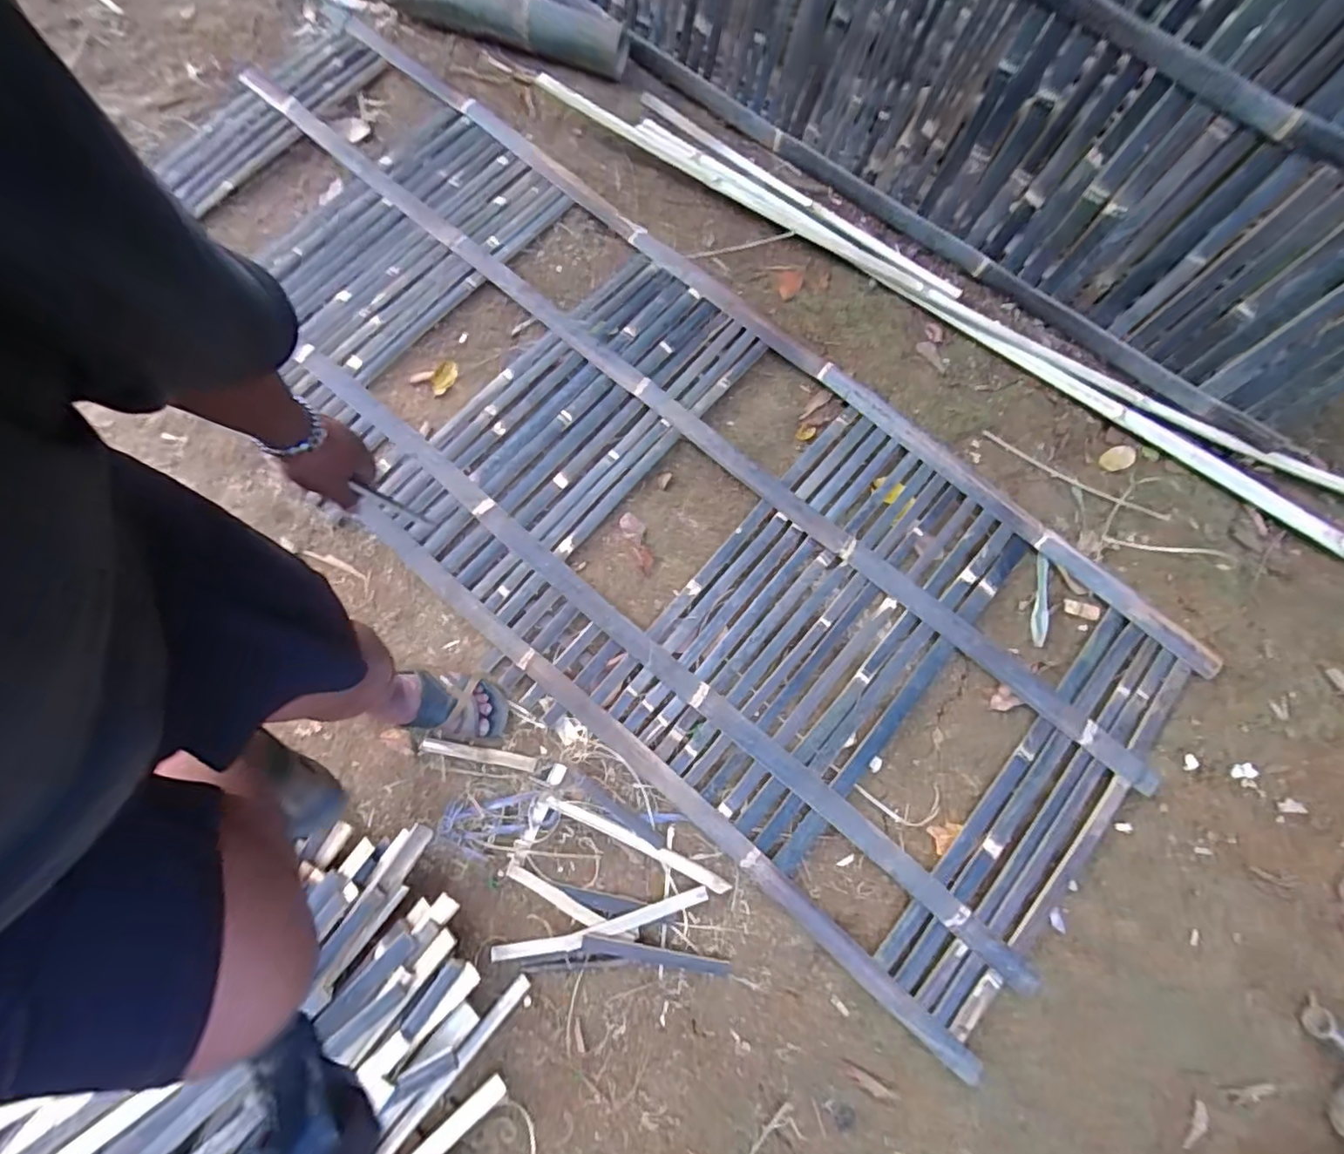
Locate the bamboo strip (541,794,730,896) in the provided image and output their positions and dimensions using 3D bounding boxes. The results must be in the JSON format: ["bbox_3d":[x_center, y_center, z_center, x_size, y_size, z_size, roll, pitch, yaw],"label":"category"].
[{"bbox_3d":[-0.063,0.465,1.054,0.344,0.017,0.025,24,77,6],"label":"bamboo strip"}]

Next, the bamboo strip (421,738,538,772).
[{"bbox_3d":[-0.351,0.325,1.098,0.210,0.009,0.025,10,76,3],"label":"bamboo strip"}]

